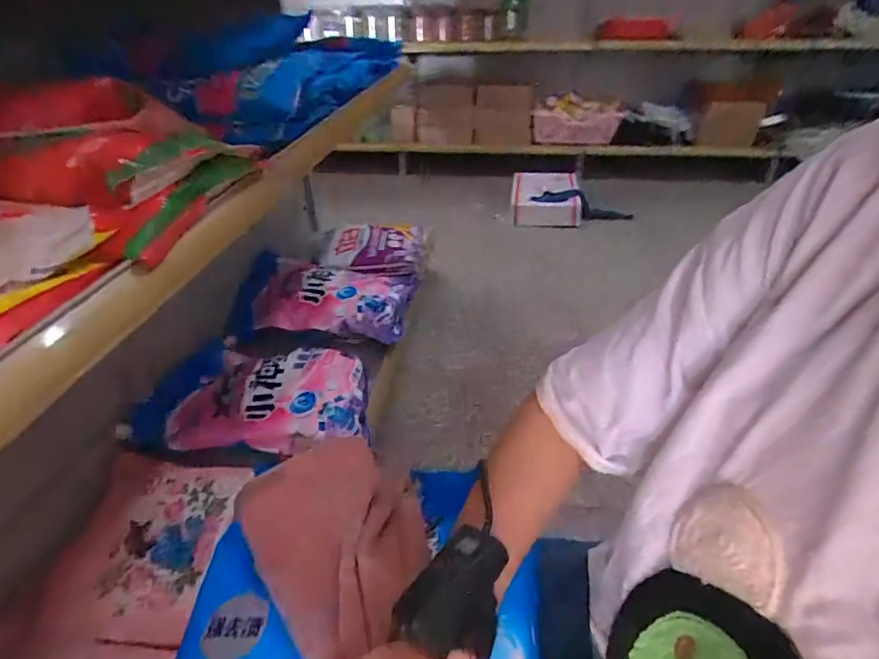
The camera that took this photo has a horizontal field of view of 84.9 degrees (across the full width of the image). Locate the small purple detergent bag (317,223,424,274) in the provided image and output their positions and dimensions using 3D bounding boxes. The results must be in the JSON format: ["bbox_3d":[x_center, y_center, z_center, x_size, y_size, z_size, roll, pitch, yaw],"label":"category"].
[{"bbox_3d":[-0.188,-0.240,1.371,0.337,0.072,0.279,-8,36,-10],"label":"small purple detergent bag"}]

